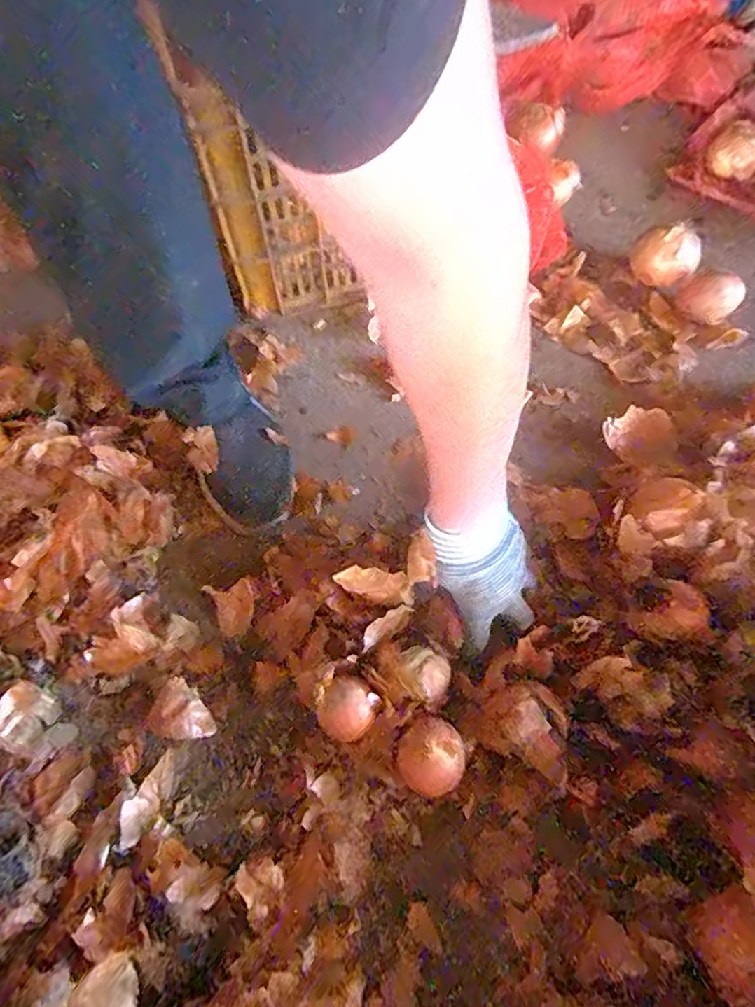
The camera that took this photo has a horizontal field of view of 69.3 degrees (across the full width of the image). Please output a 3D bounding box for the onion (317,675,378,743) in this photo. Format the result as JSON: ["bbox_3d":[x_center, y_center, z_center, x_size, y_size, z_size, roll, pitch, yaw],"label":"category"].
[{"bbox_3d":[-0.027,0.187,0.490,0.047,0.041,0.049,-1,62,2],"label":"onion"}]

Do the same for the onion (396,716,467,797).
[{"bbox_3d":[0.046,0.214,0.461,0.055,0.052,0.055,-1,62,2],"label":"onion"}]

